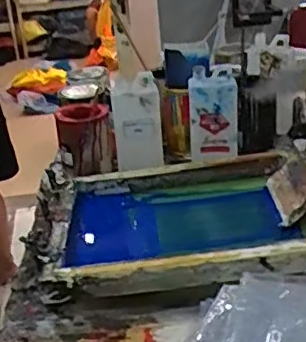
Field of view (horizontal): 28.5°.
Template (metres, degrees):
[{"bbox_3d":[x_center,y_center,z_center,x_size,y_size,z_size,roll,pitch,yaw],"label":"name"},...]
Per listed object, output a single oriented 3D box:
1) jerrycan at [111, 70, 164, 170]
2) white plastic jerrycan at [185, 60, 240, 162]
[{"bbox_3d":[-0.032,-0.098,1.228,0.099,0.172,0.086,1,25,14],"label":"jerrycan"},{"bbox_3d":[0.122,-0.108,1.225,0.102,0.185,0.077,-2,24,8],"label":"white plastic jerrycan"}]

